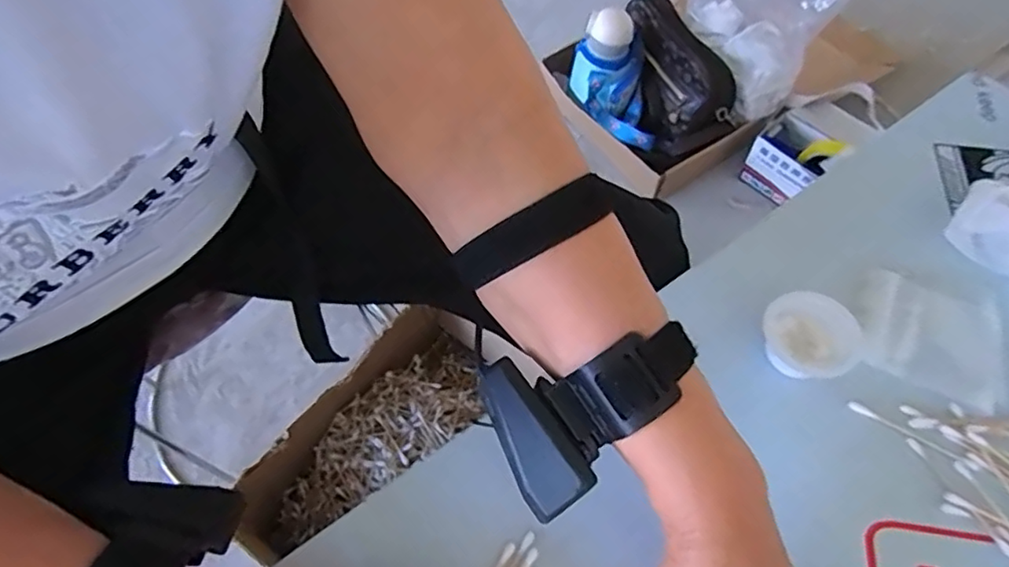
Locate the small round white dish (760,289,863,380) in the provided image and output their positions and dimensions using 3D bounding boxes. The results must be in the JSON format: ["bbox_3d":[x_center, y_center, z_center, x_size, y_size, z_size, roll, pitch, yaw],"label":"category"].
[{"bbox_3d":[0.185,0.032,0.367,0.045,0.028,0.053,-38,67,-18],"label":"small round white dish"}]

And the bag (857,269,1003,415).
[{"bbox_3d":[0.266,0.034,0.380,0.081,0.005,0.075,21,64,12],"label":"bag"}]

